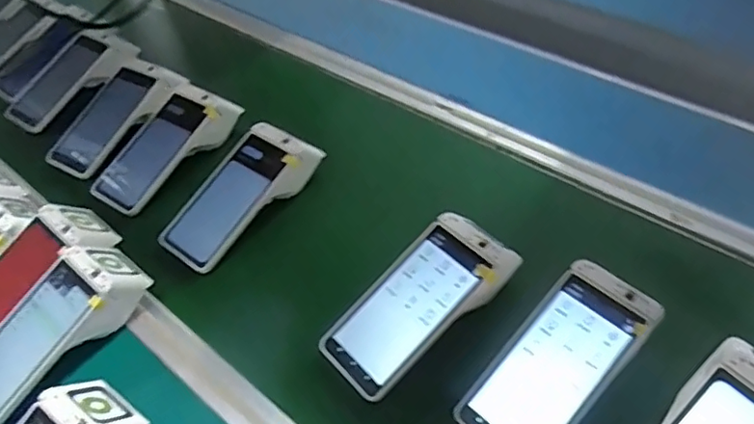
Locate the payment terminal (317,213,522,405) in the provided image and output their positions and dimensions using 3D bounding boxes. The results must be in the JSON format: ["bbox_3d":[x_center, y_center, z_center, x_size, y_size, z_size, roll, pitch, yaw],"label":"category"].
[{"bbox_3d":[0.040,0.087,0.552,0.198,0.040,0.089,-42,56,-6],"label":"payment terminal"}]

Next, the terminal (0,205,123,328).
[{"bbox_3d":[-0.382,0.072,0.604,0.083,0.057,0.205,34,61,29],"label":"terminal"}]

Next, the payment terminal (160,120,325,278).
[{"bbox_3d":[-0.161,-0.026,0.662,0.085,0.061,0.192,33,61,29],"label":"payment terminal"}]

